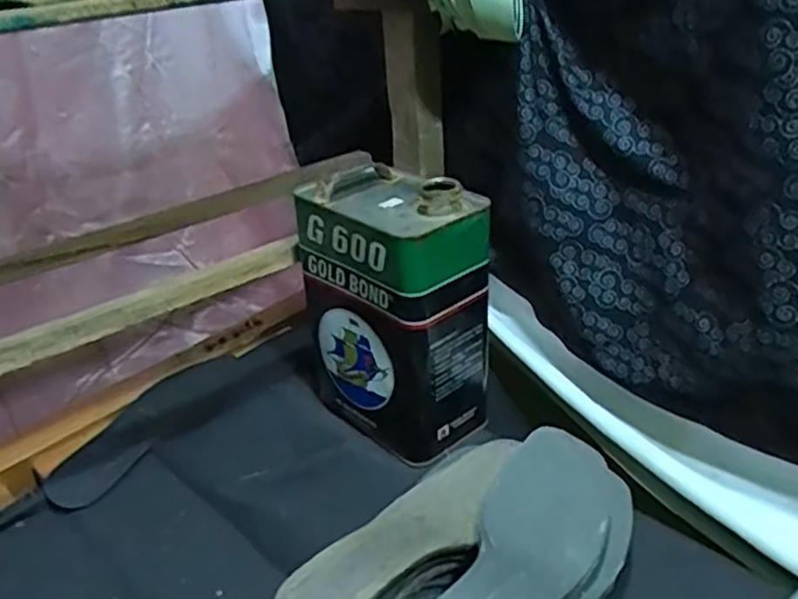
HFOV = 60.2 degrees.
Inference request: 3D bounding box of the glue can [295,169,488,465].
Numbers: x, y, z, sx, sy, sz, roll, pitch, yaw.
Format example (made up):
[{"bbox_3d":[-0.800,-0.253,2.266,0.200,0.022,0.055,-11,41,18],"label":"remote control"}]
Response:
[{"bbox_3d":[-0.011,0.006,0.660,0.102,0.238,0.176,-27,37,-37],"label":"glue can"}]

